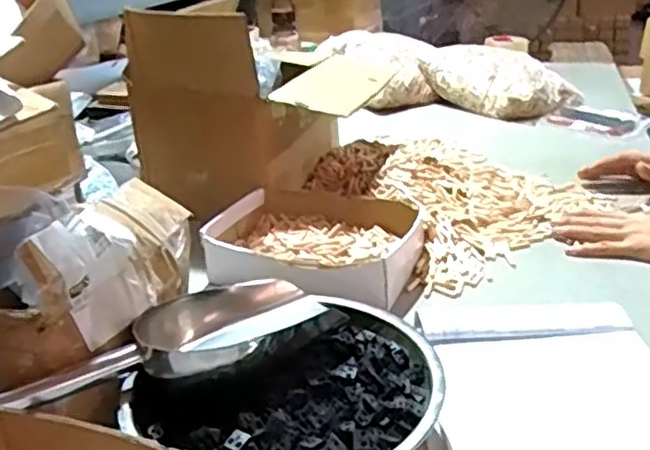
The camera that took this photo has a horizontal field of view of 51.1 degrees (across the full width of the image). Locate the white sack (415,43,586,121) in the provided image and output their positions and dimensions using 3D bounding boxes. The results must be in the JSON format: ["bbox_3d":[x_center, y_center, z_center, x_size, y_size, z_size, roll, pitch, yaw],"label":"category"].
[{"bbox_3d":[0.376,-0.312,1.492,0.169,0.131,0.302,-23,32,-37],"label":"white sack"}]

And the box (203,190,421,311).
[{"bbox_3d":[-0.008,0.019,0.837,0.235,0.055,0.211,8,27,21],"label":"box"}]

